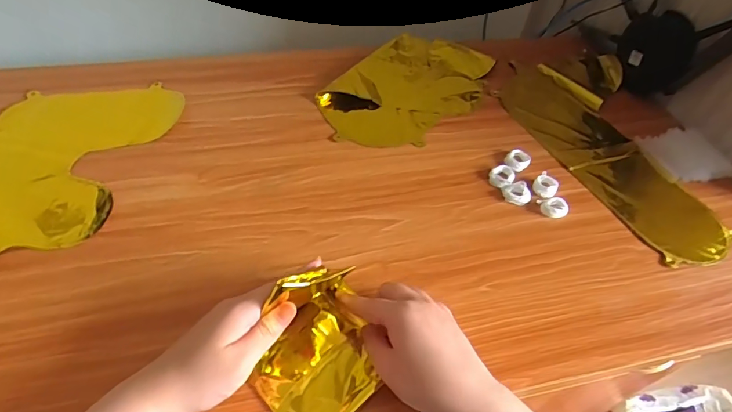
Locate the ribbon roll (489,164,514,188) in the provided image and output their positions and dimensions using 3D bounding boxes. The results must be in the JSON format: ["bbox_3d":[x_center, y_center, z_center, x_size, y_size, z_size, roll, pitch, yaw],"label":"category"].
[{"bbox_3d":[0.168,-0.038,0.537,0.029,0.009,0.034,32,55,19],"label":"ribbon roll"}]

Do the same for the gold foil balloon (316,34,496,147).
[{"bbox_3d":[0.068,-0.177,0.642,0.171,0.014,0.285,32,55,19],"label":"gold foil balloon"}]

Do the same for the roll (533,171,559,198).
[{"bbox_3d":[0.220,-0.025,0.530,0.028,0.012,0.033,32,55,19],"label":"roll"}]

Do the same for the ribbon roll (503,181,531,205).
[{"bbox_3d":[0.181,-0.015,0.519,0.028,0.013,0.029,3,51,-3],"label":"ribbon roll"}]

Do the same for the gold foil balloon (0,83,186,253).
[{"bbox_3d":[-0.377,-0.013,0.464,0.196,0.011,0.416,11,51,4],"label":"gold foil balloon"}]

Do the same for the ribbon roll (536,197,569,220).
[{"bbox_3d":[0.221,0.001,0.509,0.029,0.010,0.028,3,51,-3],"label":"ribbon roll"}]

